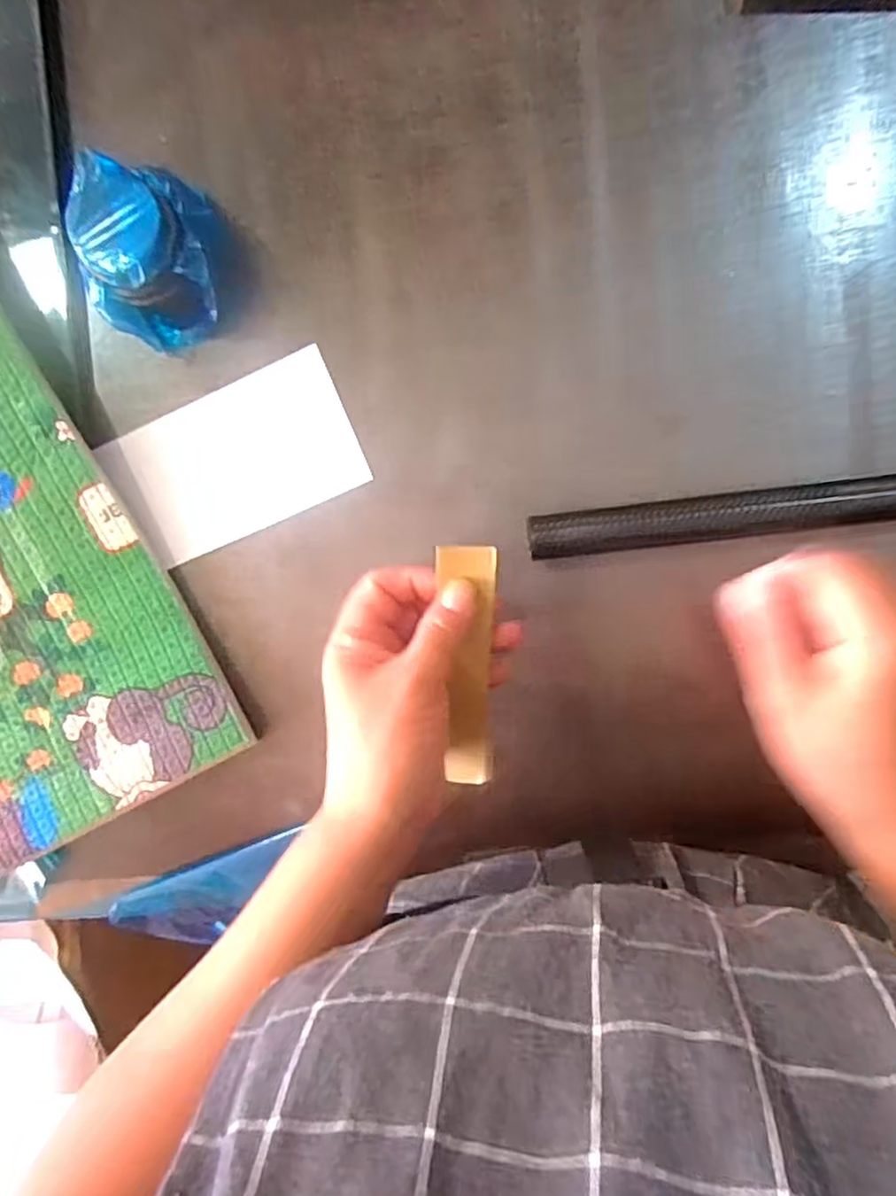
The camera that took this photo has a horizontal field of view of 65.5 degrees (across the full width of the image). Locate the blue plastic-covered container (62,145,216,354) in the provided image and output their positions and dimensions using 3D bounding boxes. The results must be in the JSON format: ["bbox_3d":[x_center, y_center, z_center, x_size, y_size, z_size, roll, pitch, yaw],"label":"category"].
[{"bbox_3d":[-0.157,-0.180,0.363,0.064,0.058,0.083,-6,96,7],"label":"blue plastic-covered container"}]

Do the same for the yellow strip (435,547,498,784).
[{"bbox_3d":[0.009,0.036,0.347,0.027,0.009,0.125,2,106,4],"label":"yellow strip"}]

